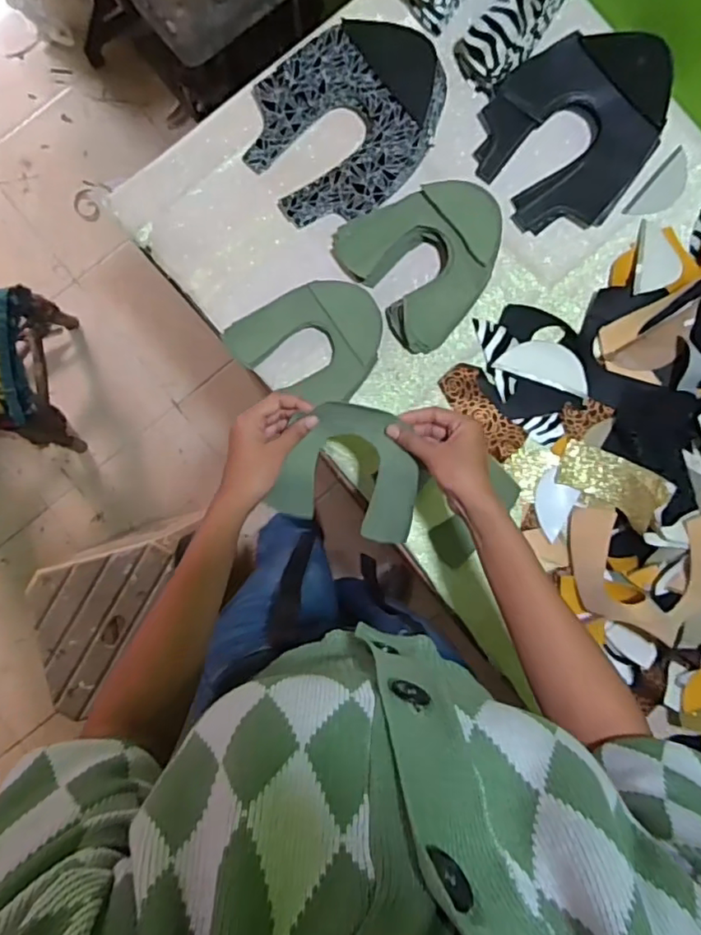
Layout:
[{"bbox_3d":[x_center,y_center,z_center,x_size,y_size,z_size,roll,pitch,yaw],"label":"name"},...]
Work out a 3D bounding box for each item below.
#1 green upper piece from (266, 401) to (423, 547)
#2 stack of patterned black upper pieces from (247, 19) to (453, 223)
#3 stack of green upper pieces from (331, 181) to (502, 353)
[{"bbox_3d":[0.003,0.002,0.570,0.138,0.025,0.120,16,88,0],"label":"green upper piece"},{"bbox_3d":[0.004,-0.405,0.676,0.239,0.057,0.186,-26,88,-1],"label":"stack of patterned black upper pieces"},{"bbox_3d":[0.093,-0.249,0.674,0.172,0.040,0.176,-37,89,-1],"label":"stack of green upper pieces"}]

